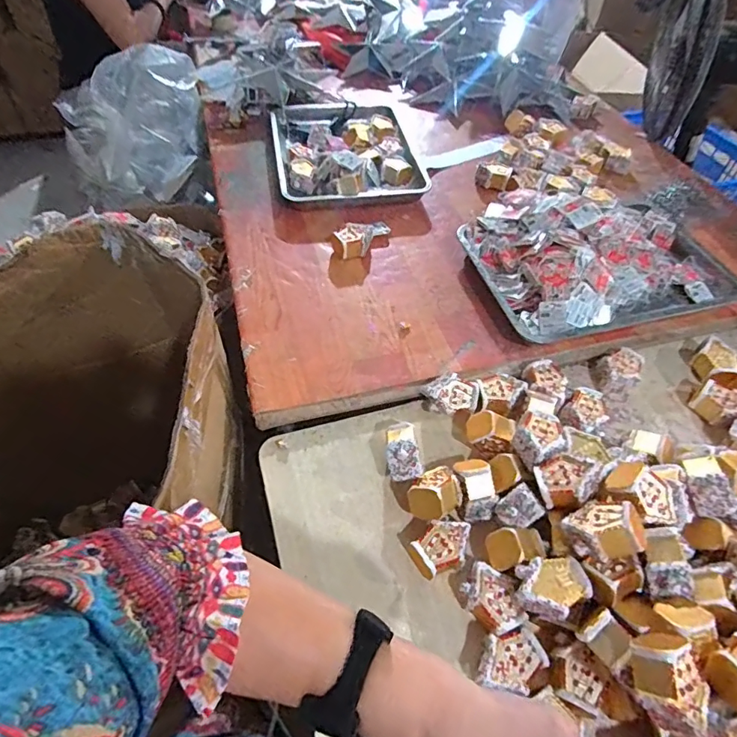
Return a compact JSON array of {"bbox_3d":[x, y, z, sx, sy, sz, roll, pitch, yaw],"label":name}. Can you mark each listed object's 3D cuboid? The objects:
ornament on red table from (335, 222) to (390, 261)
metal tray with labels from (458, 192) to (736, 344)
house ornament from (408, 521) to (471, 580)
[{"bbox_3d":[-0.007,-0.278,1.005,0.136,0.039,0.064,-28,60,-22],"label":"ornament on red table"},{"bbox_3d":[0.478,-0.229,0.952,0.514,0.082,0.318,-10,55,-11],"label":"metal tray with labels"},{"bbox_3d":[0.099,0.243,0.651,0.085,0.049,0.059,-26,59,-21],"label":"house ornament"}]

